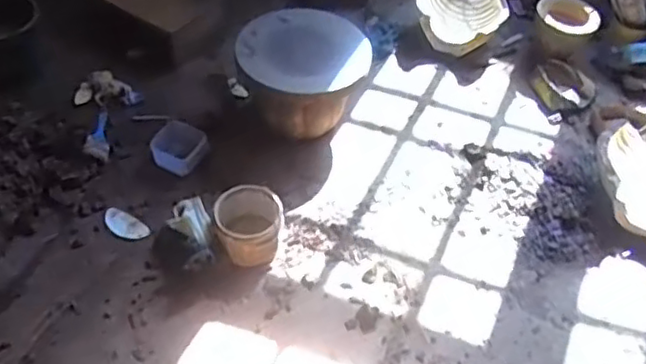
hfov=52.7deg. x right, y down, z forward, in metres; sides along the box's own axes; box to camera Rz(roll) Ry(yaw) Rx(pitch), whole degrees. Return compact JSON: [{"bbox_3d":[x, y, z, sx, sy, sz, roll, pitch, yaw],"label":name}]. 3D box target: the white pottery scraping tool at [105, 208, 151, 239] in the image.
[{"bbox_3d":[-0.538,0.115,1.778,0.143,0.015,0.064,21,50,13],"label":"white pottery scraping tool"}]

